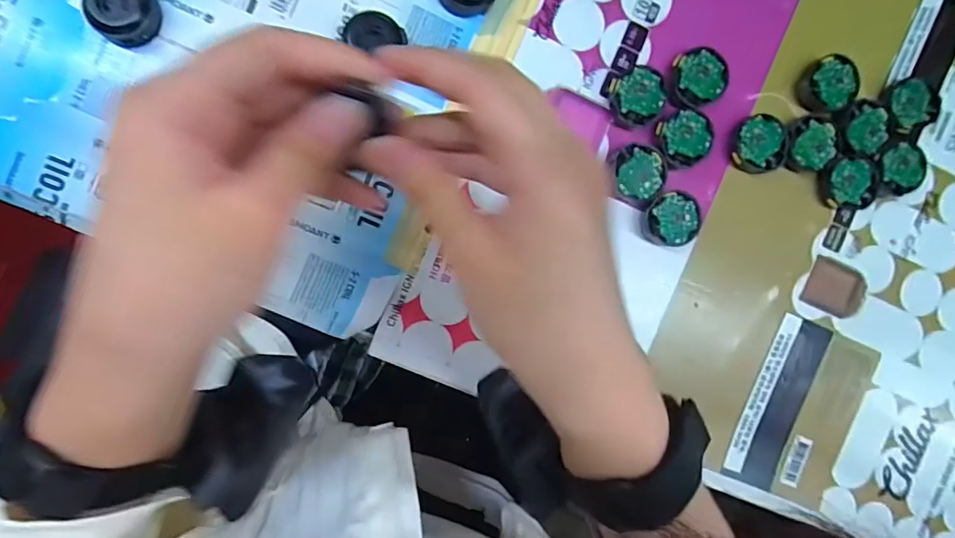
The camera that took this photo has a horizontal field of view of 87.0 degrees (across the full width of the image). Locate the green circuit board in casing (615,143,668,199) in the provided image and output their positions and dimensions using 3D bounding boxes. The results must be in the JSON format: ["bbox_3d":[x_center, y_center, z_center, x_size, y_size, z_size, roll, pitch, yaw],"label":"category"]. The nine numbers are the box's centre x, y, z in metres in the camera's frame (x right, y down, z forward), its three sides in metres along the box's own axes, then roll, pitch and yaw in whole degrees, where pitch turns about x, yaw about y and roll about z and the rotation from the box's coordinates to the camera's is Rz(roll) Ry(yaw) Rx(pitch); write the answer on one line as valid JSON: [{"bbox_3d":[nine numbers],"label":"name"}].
[{"bbox_3d":[0.085,-0.051,0.269,0.027,0.010,0.027,12,92,-8],"label":"green circuit board in casing"}]

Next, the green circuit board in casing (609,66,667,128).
[{"bbox_3d":[0.084,-0.090,0.266,0.028,0.010,0.029,-17,95,-6],"label":"green circuit board in casing"}]

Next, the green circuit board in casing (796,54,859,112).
[{"bbox_3d":[0.194,-0.102,0.279,0.030,0.010,0.028,-30,96,-5],"label":"green circuit board in casing"}]

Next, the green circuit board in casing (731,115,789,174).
[{"bbox_3d":[0.154,-0.069,0.276,0.030,0.011,0.029,-37,97,-4],"label":"green circuit board in casing"}]

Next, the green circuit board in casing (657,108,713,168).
[{"bbox_3d":[0.111,-0.070,0.270,0.029,0.010,0.028,-18,95,-6],"label":"green circuit board in casing"}]

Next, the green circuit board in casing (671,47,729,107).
[{"bbox_3d":[0.117,-0.102,0.269,0.031,0.010,0.028,-25,96,-5],"label":"green circuit board in casing"}]

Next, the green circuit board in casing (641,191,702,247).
[{"bbox_3d":[0.104,-0.027,0.273,0.031,0.014,0.029,12,92,-8],"label":"green circuit board in casing"}]

